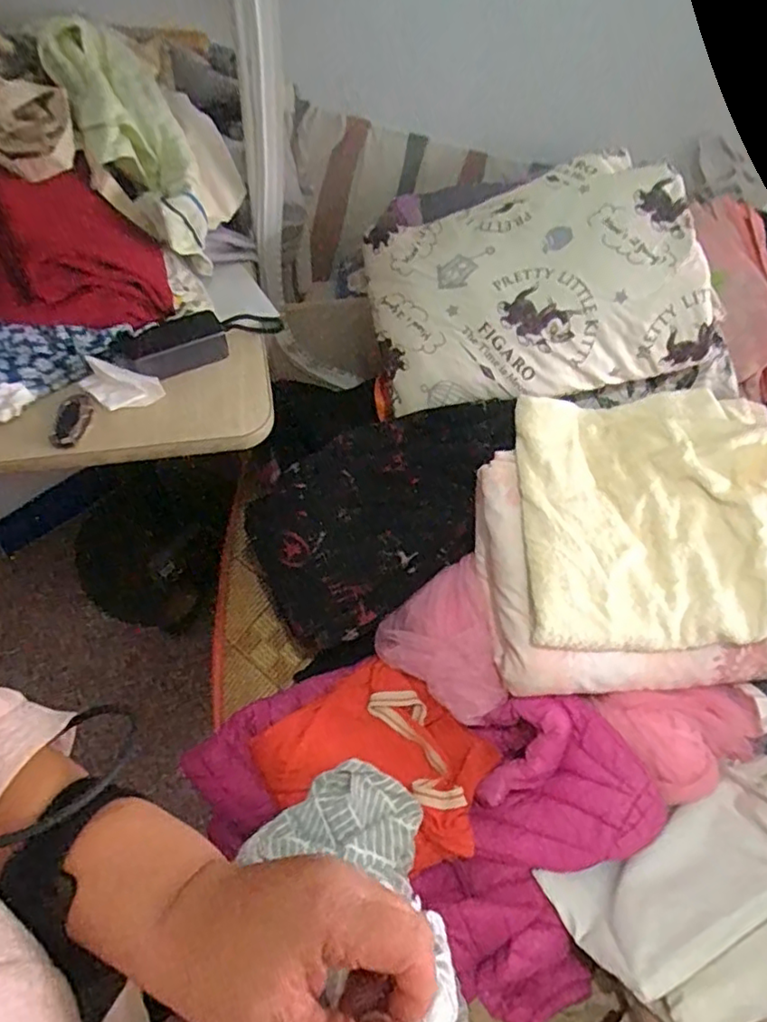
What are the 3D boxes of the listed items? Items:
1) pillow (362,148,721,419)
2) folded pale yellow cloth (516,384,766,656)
[{"bbox_3d":[0.203,-0.324,0.865,0.456,0.090,0.330,-13,85,13],"label":"pillow"},{"bbox_3d":[0.348,-0.002,0.770,0.346,0.060,0.342,-1,72,-2],"label":"folded pale yellow cloth"}]

